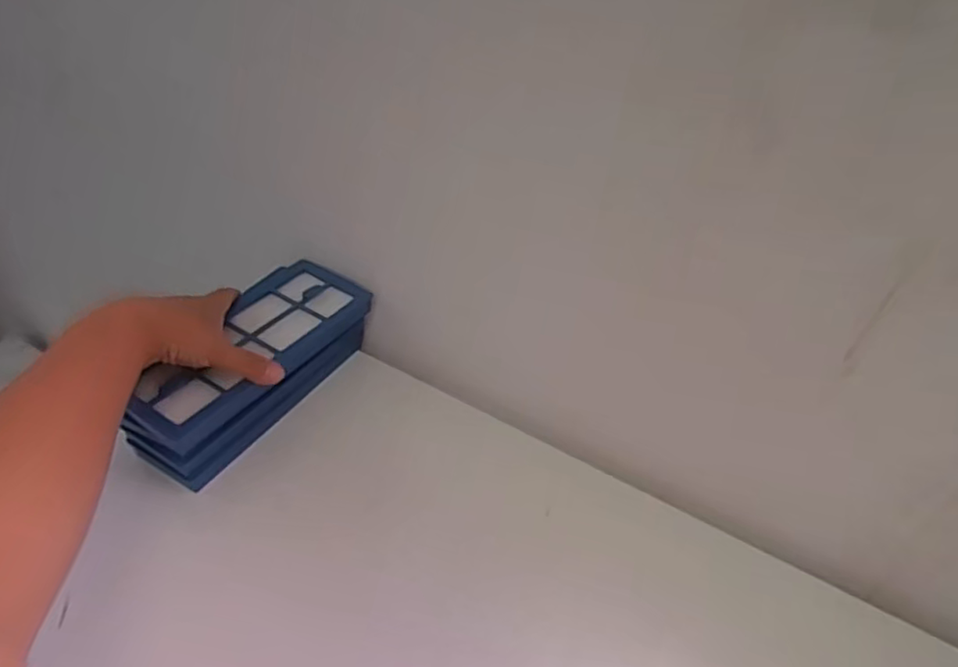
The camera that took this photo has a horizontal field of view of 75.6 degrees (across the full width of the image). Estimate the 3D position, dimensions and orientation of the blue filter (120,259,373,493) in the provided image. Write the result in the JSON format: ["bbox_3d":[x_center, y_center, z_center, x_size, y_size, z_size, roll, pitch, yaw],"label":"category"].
[{"bbox_3d":[-0.191,0.032,0.520,0.087,0.084,0.217,21,46,17],"label":"blue filter"}]

